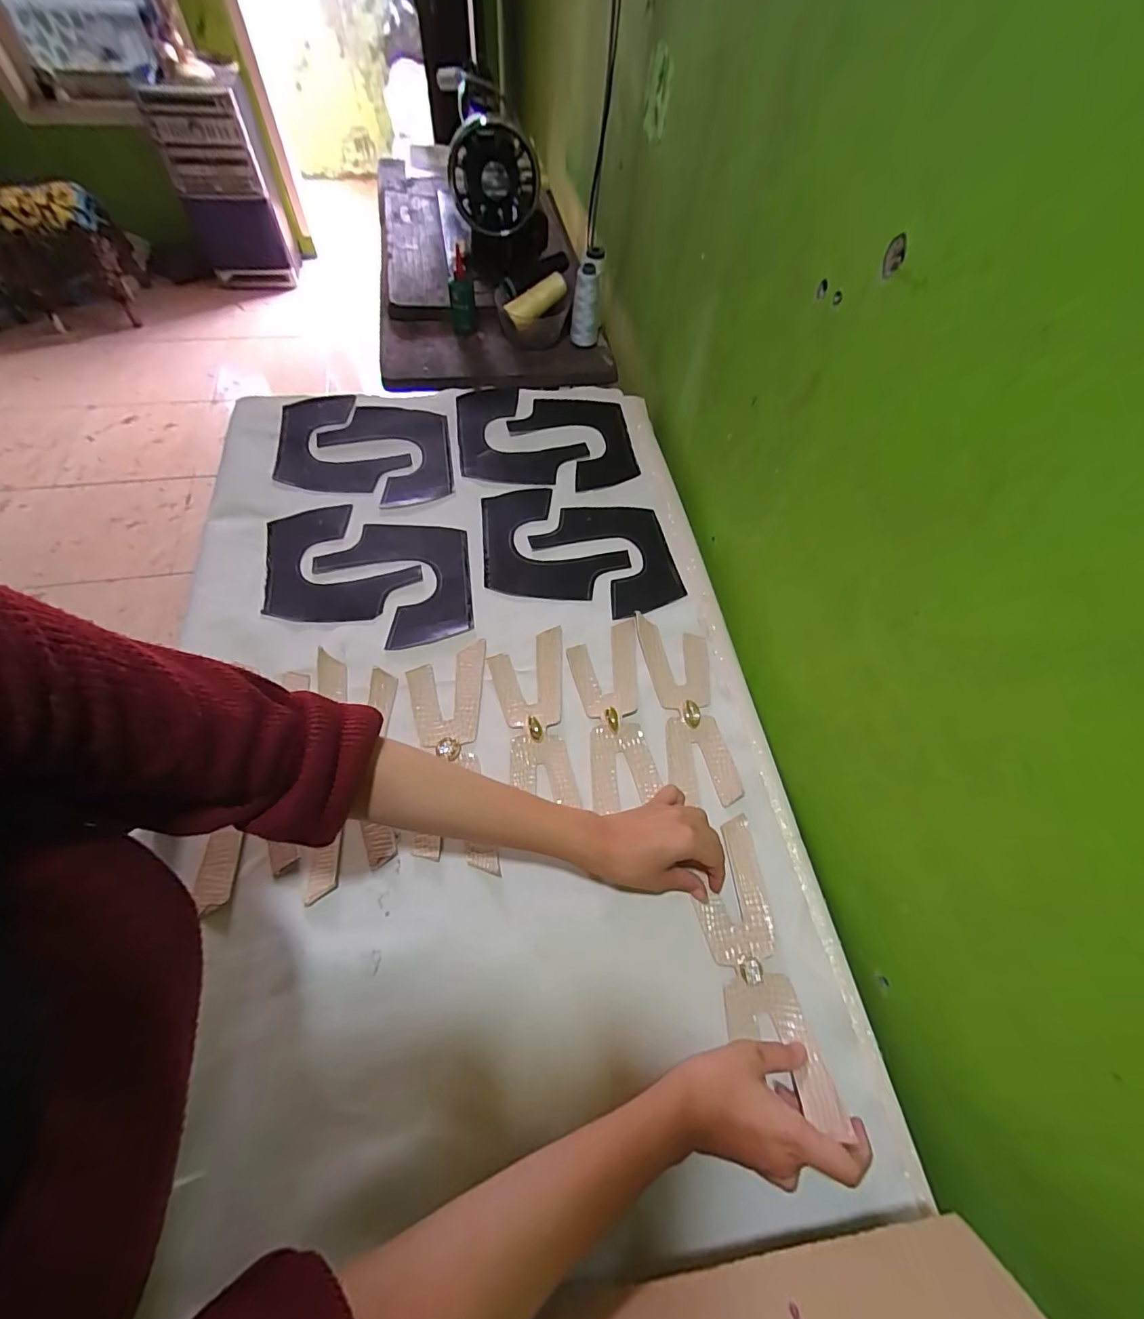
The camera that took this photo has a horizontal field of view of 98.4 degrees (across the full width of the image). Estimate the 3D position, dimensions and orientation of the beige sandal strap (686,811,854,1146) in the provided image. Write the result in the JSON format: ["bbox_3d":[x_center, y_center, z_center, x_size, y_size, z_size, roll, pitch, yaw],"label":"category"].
[{"bbox_3d":[0.151,0.251,0.418,0.068,0.016,0.218,-4,56,-6],"label":"beige sandal strap"}]

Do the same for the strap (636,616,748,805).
[{"bbox_3d":[0.125,0.047,0.539,0.070,0.008,0.212,-4,62,-5],"label":"strap"}]

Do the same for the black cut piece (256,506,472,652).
[{"bbox_3d":[-0.247,-0.105,0.602,0.236,0.008,0.216,-7,62,-8],"label":"black cut piece"}]

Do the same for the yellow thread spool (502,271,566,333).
[{"bbox_3d":[-0.058,-0.592,0.817,0.107,0.046,0.045,-25,61,18],"label":"yellow thread spool"}]

